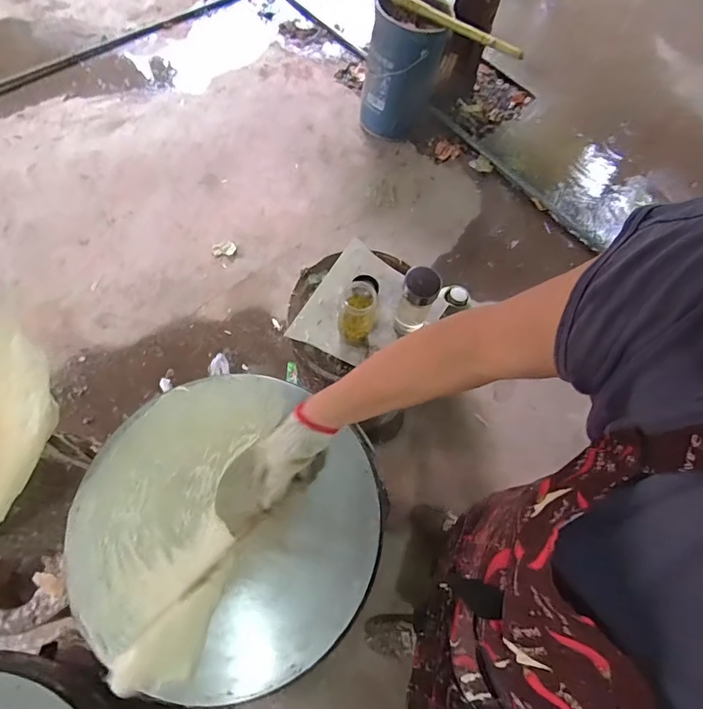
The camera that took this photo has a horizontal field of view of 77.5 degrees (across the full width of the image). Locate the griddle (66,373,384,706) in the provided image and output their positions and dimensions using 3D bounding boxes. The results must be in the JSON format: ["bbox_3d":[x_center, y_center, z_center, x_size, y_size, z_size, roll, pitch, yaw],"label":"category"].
[{"bbox_3d":[-0.159,0.215,0.576,0.379,0.033,0.368,1,67,-1],"label":"griddle"}]

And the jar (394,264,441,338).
[{"bbox_3d":[0.142,-0.114,0.968,0.071,0.181,0.066,1,67,-3],"label":"jar"}]

